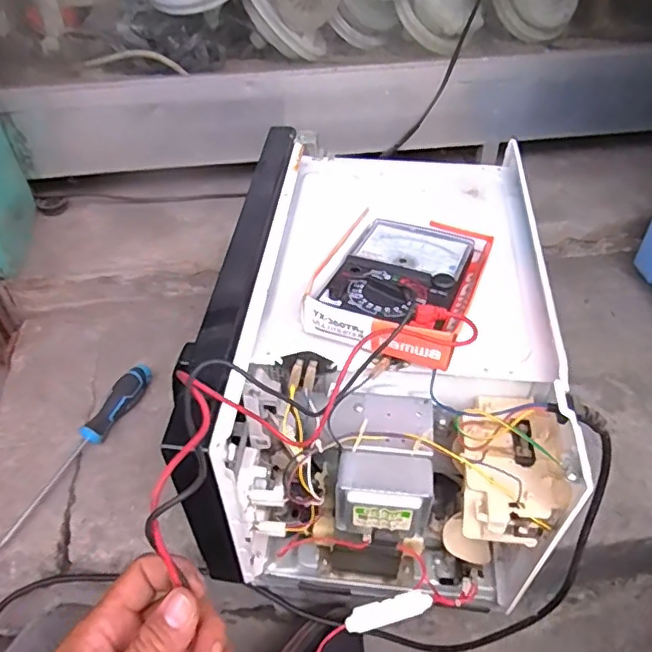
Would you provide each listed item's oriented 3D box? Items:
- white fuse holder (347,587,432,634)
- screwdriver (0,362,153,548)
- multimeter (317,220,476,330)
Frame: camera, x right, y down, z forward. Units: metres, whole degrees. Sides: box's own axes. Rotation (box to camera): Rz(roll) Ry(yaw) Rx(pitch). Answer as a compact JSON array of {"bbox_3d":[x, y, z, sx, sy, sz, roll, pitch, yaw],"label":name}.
[{"bbox_3d":[0.054,0.243,0.498,0.074,0.009,0.019,-12,46,-11],"label":"white fuse holder"},{"bbox_3d":[-0.281,0.140,0.671,0.036,0.030,0.244,17,47,18],"label":"screwdriver"},{"bbox_3d":[0.068,-0.039,0.510,0.106,0.047,0.149,15,47,16],"label":"multimeter"}]

